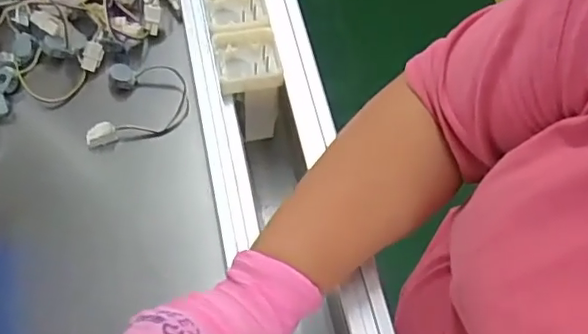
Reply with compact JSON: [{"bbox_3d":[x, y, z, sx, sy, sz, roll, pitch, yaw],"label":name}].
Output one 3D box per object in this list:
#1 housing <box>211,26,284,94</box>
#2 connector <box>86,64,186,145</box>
[{"bbox_3d":[-0.038,-0.089,0.474,0.050,0.022,0.053,-13,63,-4],"label":"housing"},{"bbox_3d":[-0.165,-0.062,0.612,0.079,0.034,0.101,10,64,8],"label":"connector"}]

